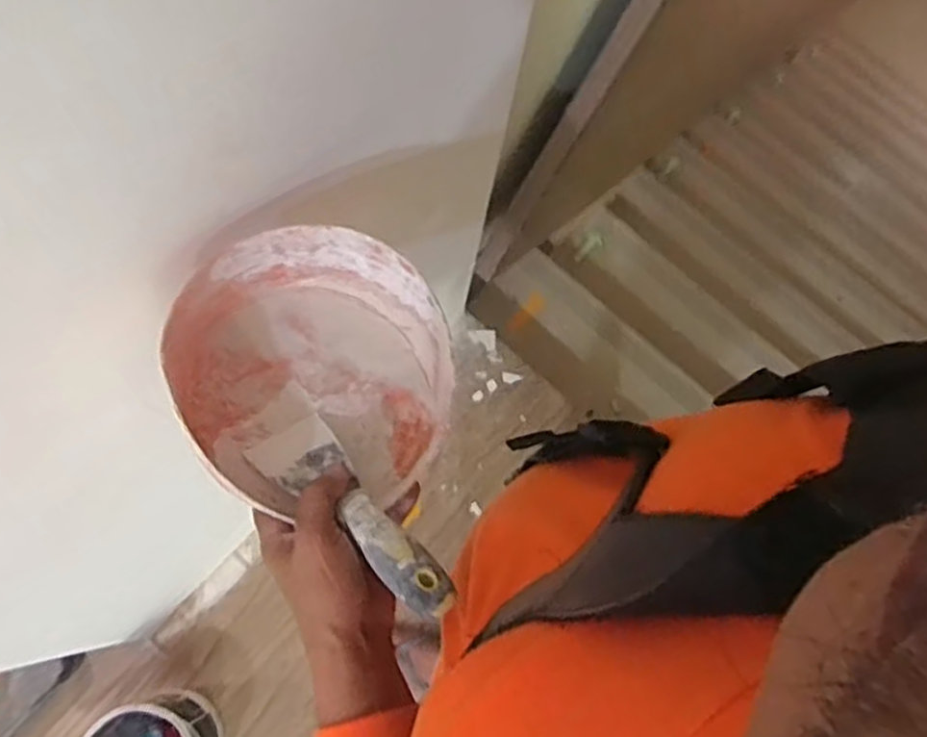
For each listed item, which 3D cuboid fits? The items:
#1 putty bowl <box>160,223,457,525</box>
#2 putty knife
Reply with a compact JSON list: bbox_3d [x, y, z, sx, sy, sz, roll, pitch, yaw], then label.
[{"bbox_3d":[-0.107,-0.001,0.555,0.197,0.069,0.197,5,68,-13],"label":"putty bowl"},{"bbox_3d":[-0.071,0.091,0.498,0.050,0.022,0.191,-44,50,-12],"label":"putty knife"}]

